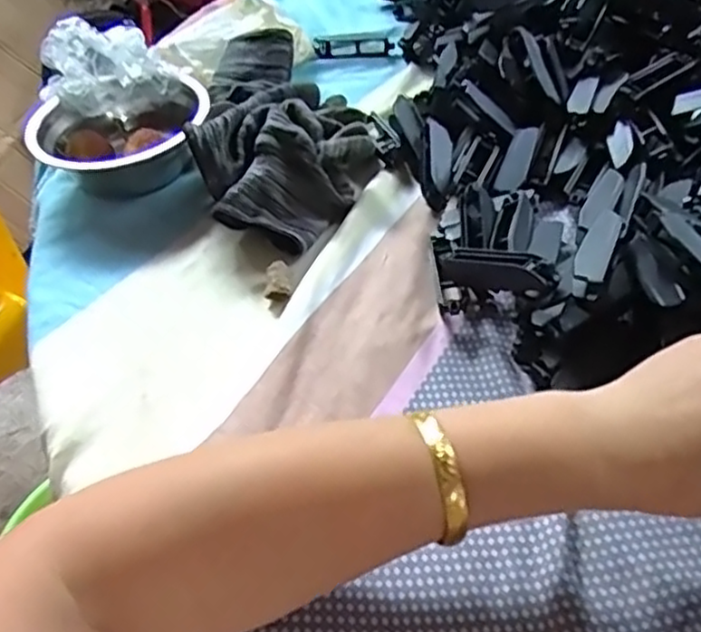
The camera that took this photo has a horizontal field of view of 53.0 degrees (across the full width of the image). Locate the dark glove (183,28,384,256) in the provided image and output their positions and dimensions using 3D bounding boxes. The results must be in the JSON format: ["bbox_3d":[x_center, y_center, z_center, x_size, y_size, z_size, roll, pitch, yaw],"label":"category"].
[{"bbox_3d":[-0.049,-0.148,0.530,0.127,0.058,0.242,-6,45,1],"label":"dark glove"}]

